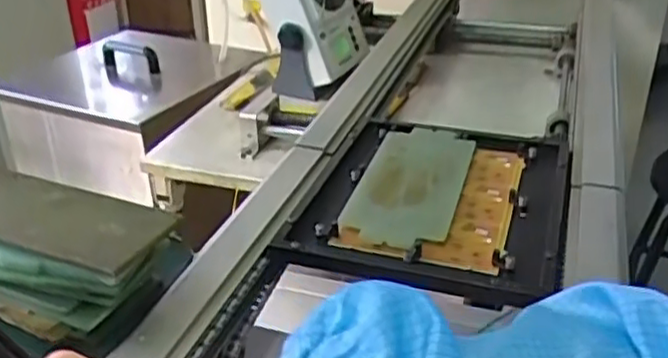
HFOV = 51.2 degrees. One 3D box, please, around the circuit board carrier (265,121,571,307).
[{"bbox_3d":[0.103,0.008,0.674,0.229,0.031,0.282,8,28,18],"label":"circuit board carrier"}]

